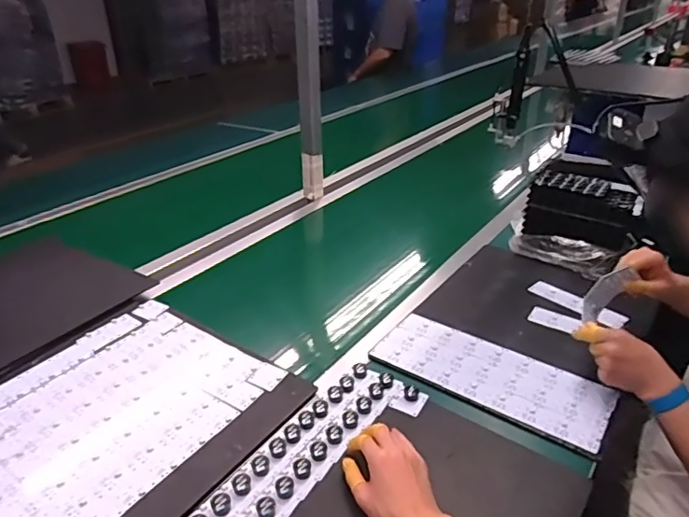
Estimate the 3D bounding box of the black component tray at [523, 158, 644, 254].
[{"bbox_3d":[0.497,-0.093,1.124,0.211,0.200,0.115,24,37,36],"label":"black component tray"}]

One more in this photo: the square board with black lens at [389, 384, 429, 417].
[{"bbox_3d":[0.099,0.205,0.794,0.042,0.022,0.051,18,34,30],"label":"square board with black lens"}]

